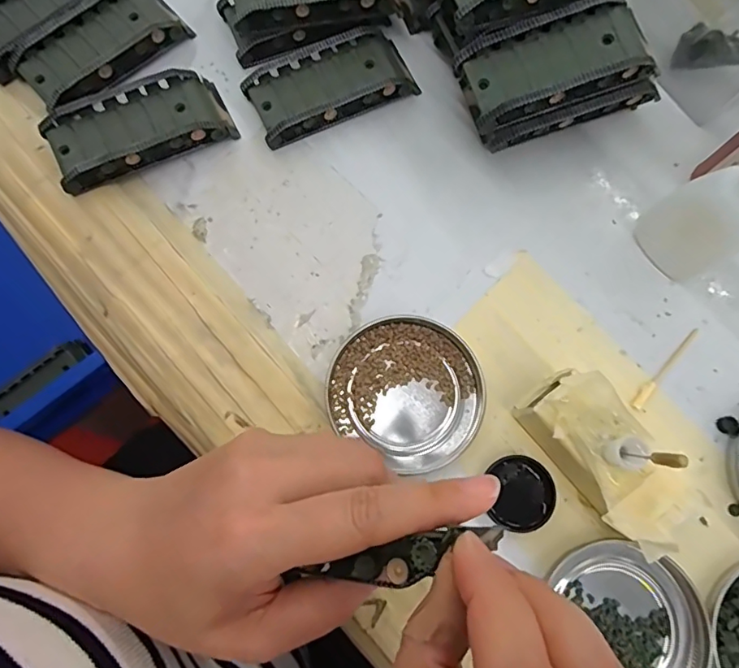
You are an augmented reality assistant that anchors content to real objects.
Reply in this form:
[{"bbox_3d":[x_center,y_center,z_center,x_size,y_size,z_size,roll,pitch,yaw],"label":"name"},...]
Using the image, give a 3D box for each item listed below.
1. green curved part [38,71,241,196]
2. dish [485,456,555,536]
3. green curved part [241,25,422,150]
[{"bbox_3d":[-0.129,-0.118,0.289,0.095,0.023,0.045,-25,78,-8],"label":"green curved part"},{"bbox_3d":[0.075,0.078,0.253,0.031,0.010,0.035,2,76,-2],"label":"dish"},{"bbox_3d":[-0.023,-0.148,0.304,0.094,0.020,0.044,-24,78,-8],"label":"green curved part"}]

